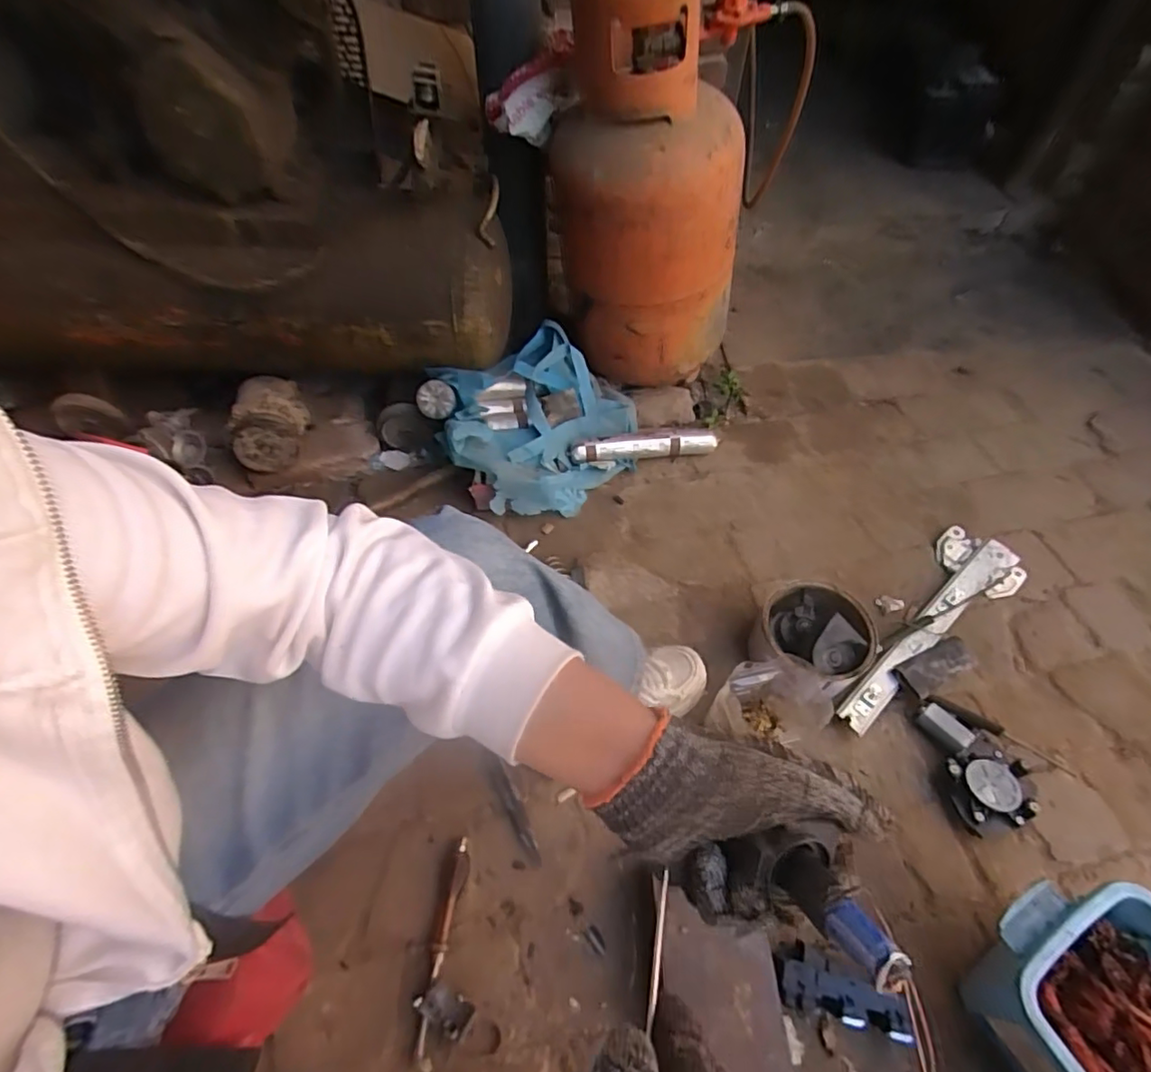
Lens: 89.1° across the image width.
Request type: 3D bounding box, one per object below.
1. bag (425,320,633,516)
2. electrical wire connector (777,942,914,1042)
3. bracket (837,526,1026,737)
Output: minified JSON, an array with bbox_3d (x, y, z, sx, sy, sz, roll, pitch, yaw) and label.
[{"bbox_3d":[-0.062,-0.199,1.039,0.346,0.216,0.281,-32,59,-20],"label":"bag"},{"bbox_3d":[0.282,0.481,0.621,0.128,0.033,0.057,11,49,12],"label":"electrical wire connector"},{"bbox_3d":[0.536,0.133,0.882,0.439,0.051,0.131,-38,63,-23],"label":"bracket"}]

